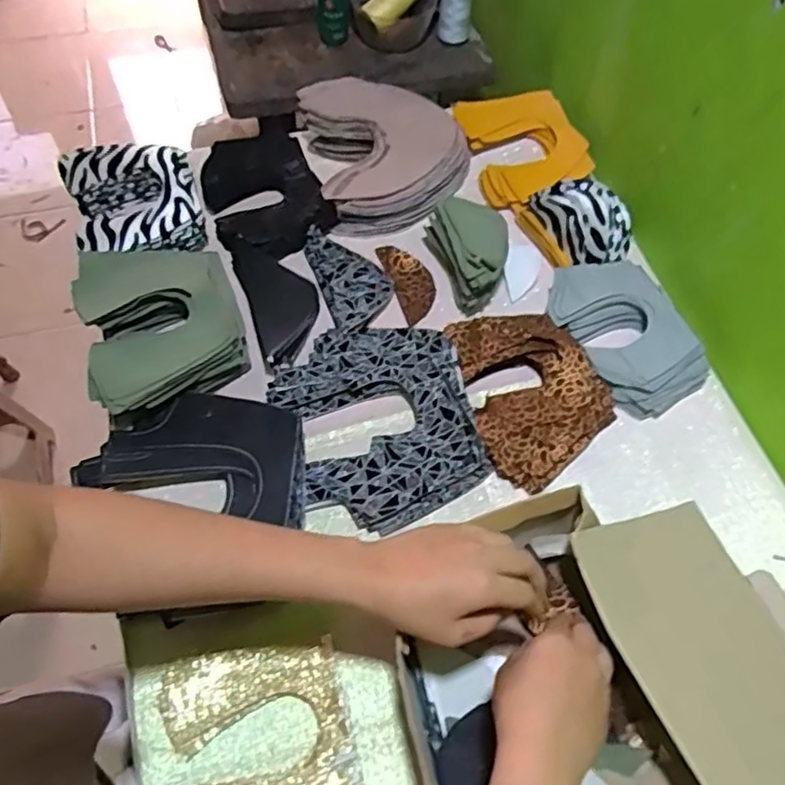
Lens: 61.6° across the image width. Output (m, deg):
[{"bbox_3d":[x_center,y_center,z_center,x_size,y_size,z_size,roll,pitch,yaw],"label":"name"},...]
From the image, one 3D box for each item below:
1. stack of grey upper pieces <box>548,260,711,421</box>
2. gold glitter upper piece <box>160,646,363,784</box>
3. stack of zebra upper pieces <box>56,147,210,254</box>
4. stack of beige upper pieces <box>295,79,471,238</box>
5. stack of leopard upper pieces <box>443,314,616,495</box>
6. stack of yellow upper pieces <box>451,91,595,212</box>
[{"bbox_3d":[0.241,-0.060,0.687,0.120,0.032,0.174,-19,63,-10],"label":"stack of grey upper pieces"},{"bbox_3d":[-0.099,0.267,0.499,0.127,0.009,0.148,-18,63,-10],"label":"gold glitter upper piece"},{"bbox_3d":[-0.288,-0.210,0.740,0.135,0.053,0.154,-15,61,-11],"label":"stack of zebra upper pieces"},{"bbox_3d":[-0.001,-0.291,0.787,0.186,0.062,0.185,-12,62,-7],"label":"stack of beige upper pieces"},{"bbox_3d":[0.126,-0.007,0.649,0.136,0.036,0.184,-27,65,-14],"label":"stack of leopard upper pieces"},{"bbox_3d":[0.159,-0.307,0.827,0.140,0.045,0.170,-19,62,-13],"label":"stack of yellow upper pieces"}]

